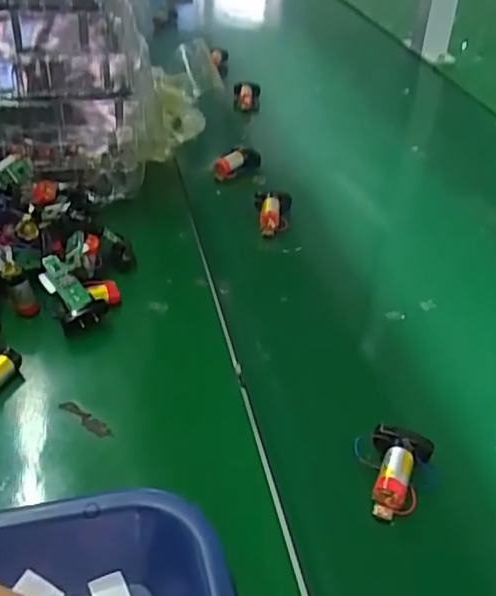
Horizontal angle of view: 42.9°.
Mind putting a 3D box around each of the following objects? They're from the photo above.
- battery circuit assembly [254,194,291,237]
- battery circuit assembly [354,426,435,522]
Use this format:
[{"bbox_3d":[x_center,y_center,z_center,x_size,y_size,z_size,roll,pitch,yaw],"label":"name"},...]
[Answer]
[{"bbox_3d":[0.021,-0.075,0.555,0.031,0.023,0.045,5,35,2],"label":"battery circuit assembly"},{"bbox_3d":[0.079,0.094,0.341,0.042,0.023,0.046,10,36,10],"label":"battery circuit assembly"}]

